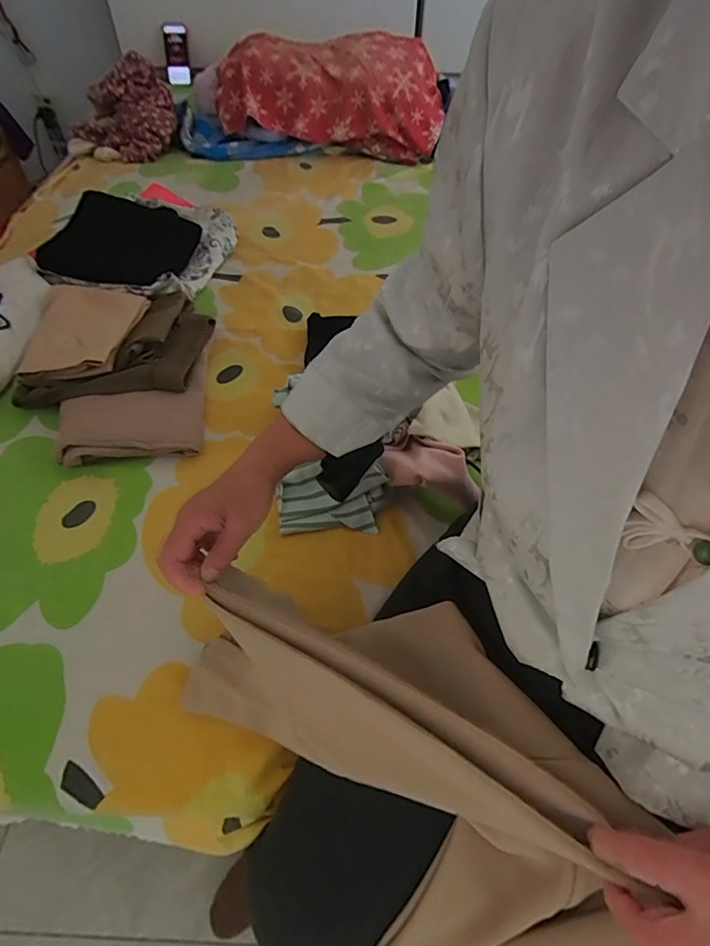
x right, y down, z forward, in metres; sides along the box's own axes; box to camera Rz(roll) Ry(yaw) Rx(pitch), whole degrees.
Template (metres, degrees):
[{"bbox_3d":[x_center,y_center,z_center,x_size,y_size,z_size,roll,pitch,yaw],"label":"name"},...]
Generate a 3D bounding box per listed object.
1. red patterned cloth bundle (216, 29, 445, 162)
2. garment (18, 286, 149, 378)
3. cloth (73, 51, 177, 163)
[{"bbox_3d":[-0.074,-1.037,1.336,0.610,0.214,0.277,-4,55,-4],"label":"red patterned cloth bundle"},{"bbox_3d":[-0.454,-0.251,0.809,0.153,0.031,0.249,-1,54,-1],"label":"garment"},{"bbox_3d":[-0.647,-1.007,1.347,0.276,0.188,0.166,-17,55,-13],"label":"cloth"}]

